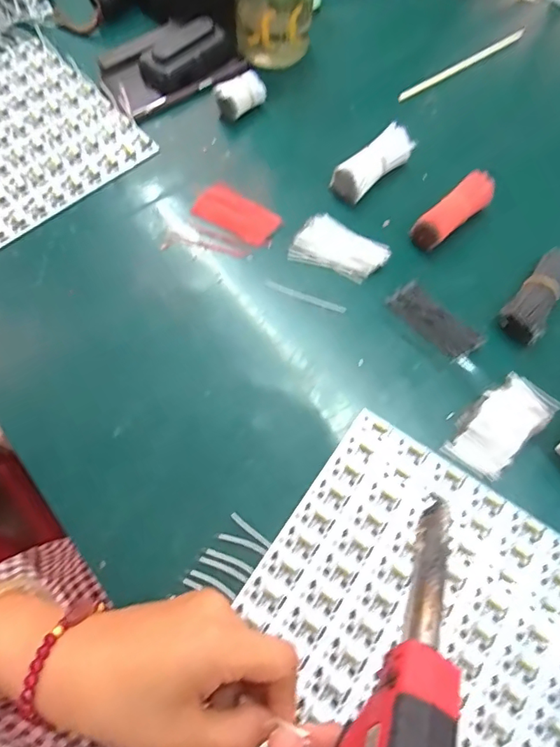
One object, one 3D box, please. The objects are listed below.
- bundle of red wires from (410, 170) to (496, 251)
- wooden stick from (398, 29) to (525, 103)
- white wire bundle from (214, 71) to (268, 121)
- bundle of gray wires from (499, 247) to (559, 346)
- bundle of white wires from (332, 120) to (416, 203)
[{"bbox_3d":[0.174,-0.162,0.481,0.098,0.025,0.032,-40,75,-13],"label":"bundle of red wires"},{"bbox_3d":[0.220,-0.370,0.573,0.198,0.004,0.012,-32,74,-11],"label":"wooden stick"},{"bbox_3d":[-0.045,-0.312,0.539,0.056,0.031,0.033,-37,75,-13],"label":"white wire bundle"},{"bbox_3d":[0.241,-0.075,0.449,0.037,0.033,0.095,33,73,10],"label":"bundle of gray wires"},{"bbox_3d":[0.096,-0.217,0.503,0.092,0.031,0.036,-40,75,-13],"label":"bundle of white wires"}]

